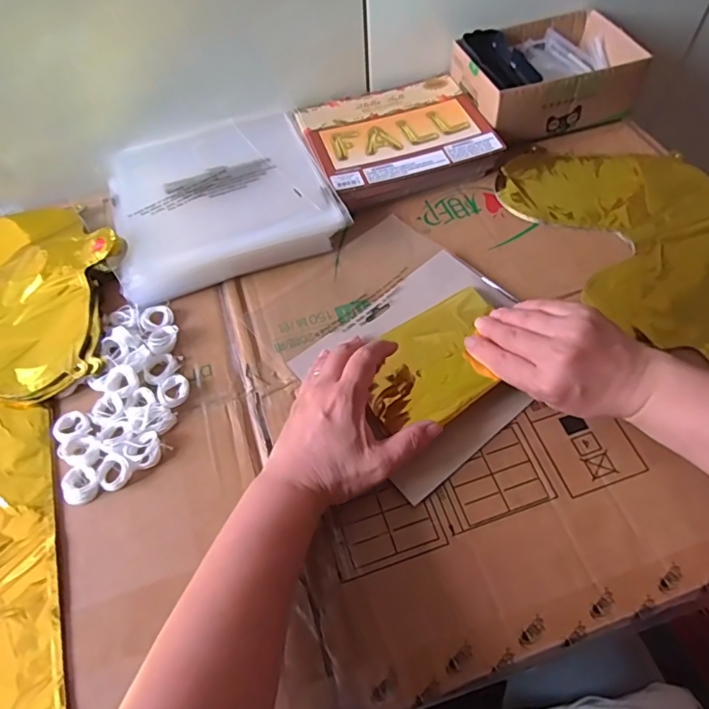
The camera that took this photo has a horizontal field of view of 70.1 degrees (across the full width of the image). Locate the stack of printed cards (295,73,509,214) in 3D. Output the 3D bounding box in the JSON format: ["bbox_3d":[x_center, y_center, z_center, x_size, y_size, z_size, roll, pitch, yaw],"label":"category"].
[{"bbox_3d":[0.047,-0.251,0.575,0.193,0.027,0.178,-21,62,-9],"label":"stack of printed cards"}]

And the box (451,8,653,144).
[{"bbox_3d":[0.223,-0.335,0.604,0.185,0.063,0.136,-16,61,-6],"label":"box"}]

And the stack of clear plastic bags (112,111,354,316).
[{"bbox_3d":[-0.142,-0.171,0.538,0.221,0.026,0.216,-19,62,-8],"label":"stack of clear plastic bags"}]

